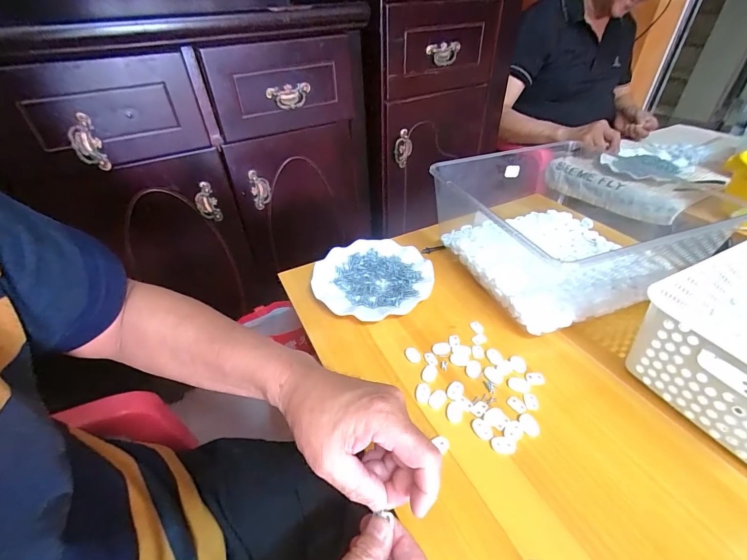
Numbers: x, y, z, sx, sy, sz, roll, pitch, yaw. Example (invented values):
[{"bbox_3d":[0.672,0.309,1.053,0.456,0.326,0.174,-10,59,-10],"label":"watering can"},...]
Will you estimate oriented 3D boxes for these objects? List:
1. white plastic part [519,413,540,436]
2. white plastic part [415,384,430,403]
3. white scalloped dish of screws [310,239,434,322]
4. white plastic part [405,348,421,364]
[{"bbox_3d":[0.164,0.151,0.369,0.018,0.004,0.025,-6,41,-4],"label":"white plastic part"},{"bbox_3d":[0.057,0.129,0.404,0.016,0.004,0.024,4,41,7],"label":"white plastic part"},{"bbox_3d":[0.000,0.001,0.559,0.179,0.030,0.172,-1,41,1],"label":"white scalloped dish of screws"},{"bbox_3d":[0.051,0.096,0.450,0.015,0.006,0.023,-26,46,-25],"label":"white plastic part"}]

